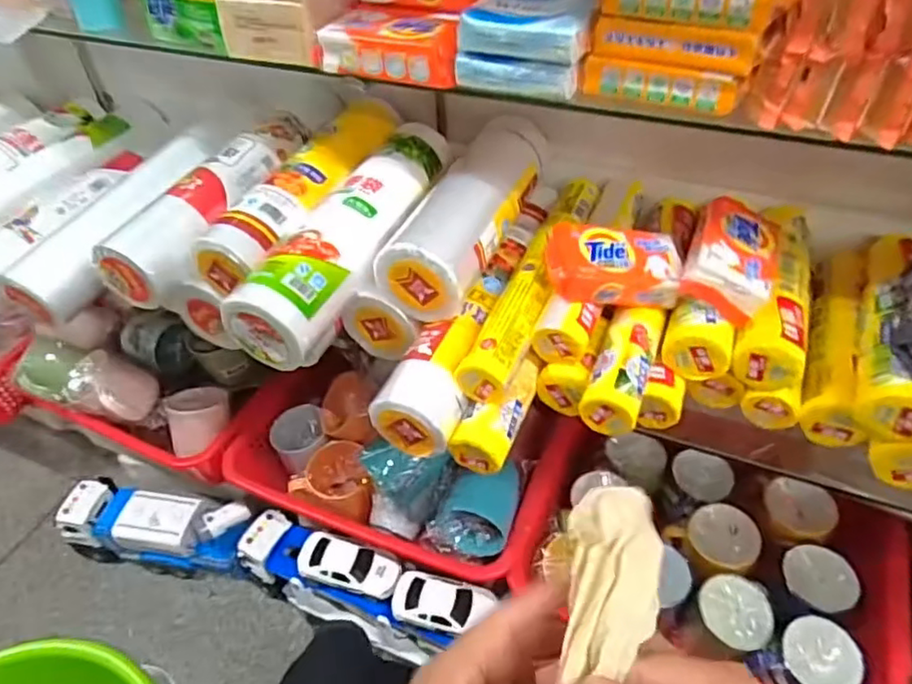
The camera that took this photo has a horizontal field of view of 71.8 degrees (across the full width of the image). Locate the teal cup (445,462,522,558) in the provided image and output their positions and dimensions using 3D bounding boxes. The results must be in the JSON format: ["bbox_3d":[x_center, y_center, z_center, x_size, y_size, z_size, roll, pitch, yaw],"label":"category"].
[{"bbox_3d":[0.036,0.209,0.800,0.080,0.066,0.097,6,45,10],"label":"teal cup"}]

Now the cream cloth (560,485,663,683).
[{"bbox_3d":[0.059,0.154,0.270,0.045,0.021,0.184,8,67,12],"label":"cream cloth"}]

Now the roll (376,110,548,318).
[{"bbox_3d":[0.015,-0.132,0.632,0.096,0.083,0.249,12,46,16],"label":"roll"}]

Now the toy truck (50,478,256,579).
[{"bbox_3d":[-0.470,0.306,1.008,0.287,0.116,0.091,7,45,11],"label":"toy truck"}]

